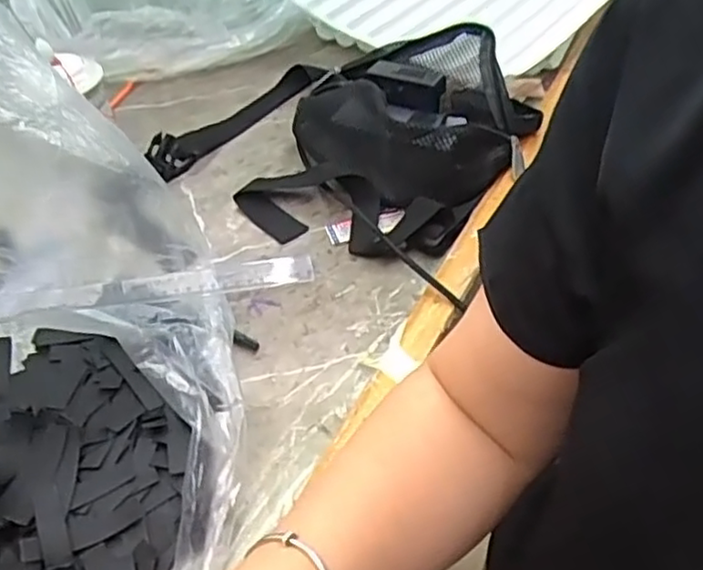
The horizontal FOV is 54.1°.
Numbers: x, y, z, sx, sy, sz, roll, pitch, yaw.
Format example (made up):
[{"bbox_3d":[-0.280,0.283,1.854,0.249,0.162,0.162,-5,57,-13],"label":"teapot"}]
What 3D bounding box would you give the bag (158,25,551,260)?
[{"bbox_3d":[0.001,-0.176,0.691,0.332,0.102,0.310,18,50,20],"label":"bag"}]

